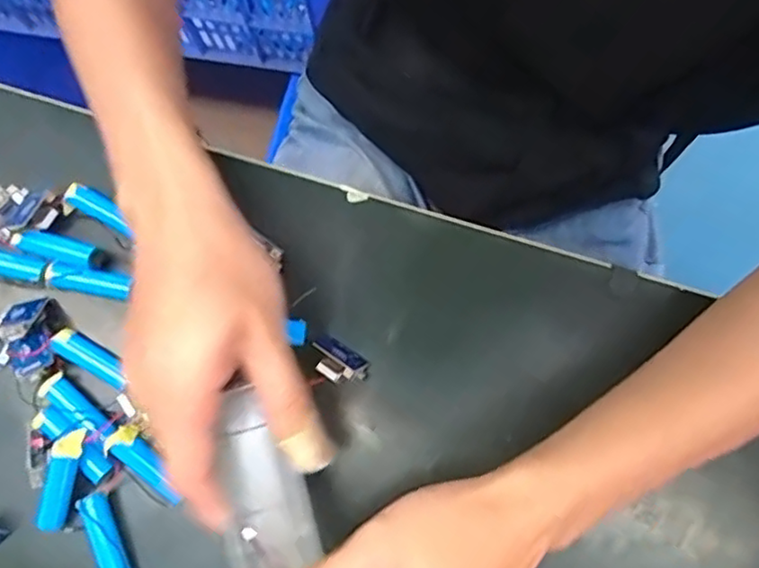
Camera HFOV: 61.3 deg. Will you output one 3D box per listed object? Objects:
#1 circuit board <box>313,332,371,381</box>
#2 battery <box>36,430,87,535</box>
[{"bbox_3d":[-0.024,0.043,0.359,0.036,0.016,0.020,35,82,7],"label":"circuit board"},{"bbox_3d":[-0.170,0.106,0.341,0.014,0.013,0.056,19,97,5],"label":"battery"}]

